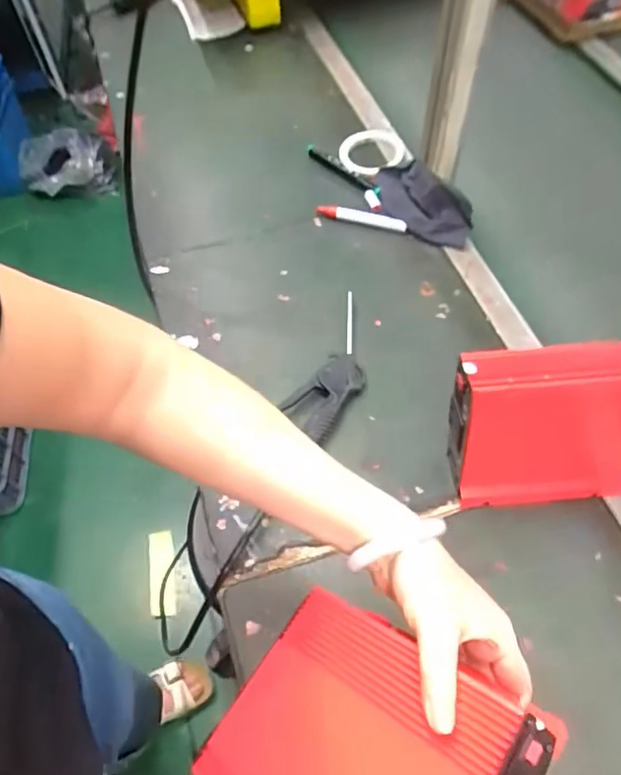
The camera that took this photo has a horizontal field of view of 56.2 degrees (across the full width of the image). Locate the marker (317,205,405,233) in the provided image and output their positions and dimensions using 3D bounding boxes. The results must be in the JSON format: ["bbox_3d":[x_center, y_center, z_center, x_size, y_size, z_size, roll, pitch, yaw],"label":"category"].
[{"bbox_3d":[0.073,-0.243,0.839,0.131,0.017,0.021,18,61,15],"label":"marker"}]

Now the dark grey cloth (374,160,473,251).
[{"bbox_3d":[0.151,-0.271,0.818,0.078,0.070,0.181,-31,61,-15],"label":"dark grey cloth"}]

